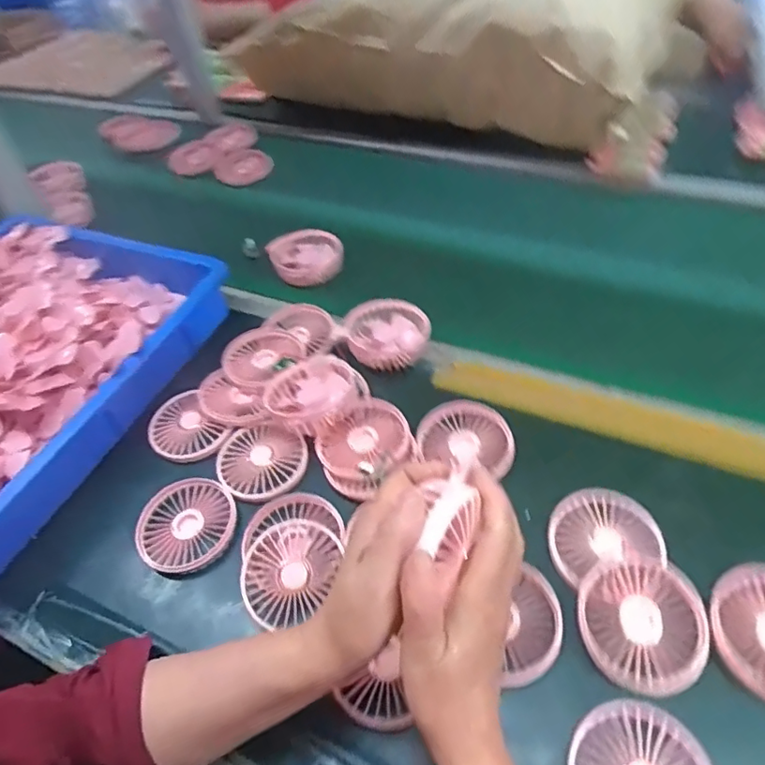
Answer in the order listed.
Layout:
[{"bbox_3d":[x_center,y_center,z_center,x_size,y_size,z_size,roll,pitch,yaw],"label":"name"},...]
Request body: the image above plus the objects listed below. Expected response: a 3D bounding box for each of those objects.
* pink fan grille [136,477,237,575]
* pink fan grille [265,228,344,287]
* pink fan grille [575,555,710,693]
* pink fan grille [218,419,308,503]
[{"bbox_3d":[-0.178,0.129,0.504,0.085,0.011,0.088,-3,49,4],"label":"pink fan grille"},{"bbox_3d":[-0.099,-0.165,0.727,0.091,0.033,0.091,-3,49,4],"label":"pink fan grille"},{"bbox_3d":[0.192,0.174,0.404,0.087,0.011,0.091,7,50,12],"label":"pink fan grille"},{"bbox_3d":[-0.118,0.072,0.534,0.083,0.019,0.085,0,49,6],"label":"pink fan grille"}]

